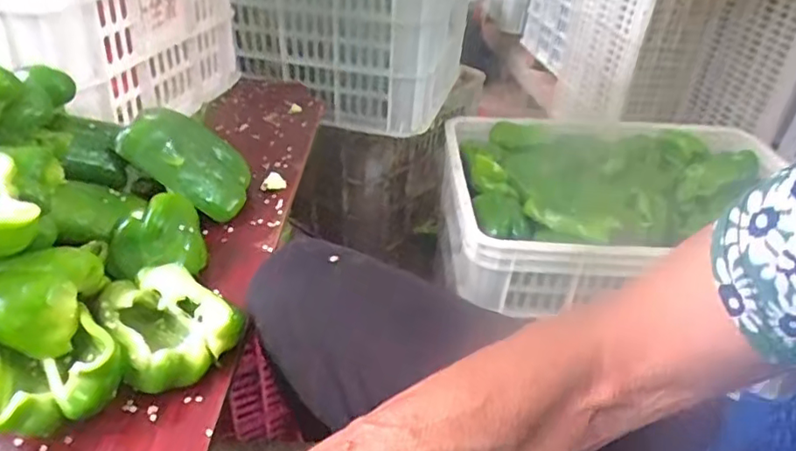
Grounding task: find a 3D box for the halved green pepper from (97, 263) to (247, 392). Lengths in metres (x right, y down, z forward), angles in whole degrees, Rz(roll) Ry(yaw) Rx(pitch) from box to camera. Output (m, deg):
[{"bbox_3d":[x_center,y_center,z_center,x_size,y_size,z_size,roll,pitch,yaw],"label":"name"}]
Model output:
[{"bbox_3d":[-0.168,0.072,0.424,0.077,0.053,0.092,-23,44,-33],"label":"halved green pepper"}]

